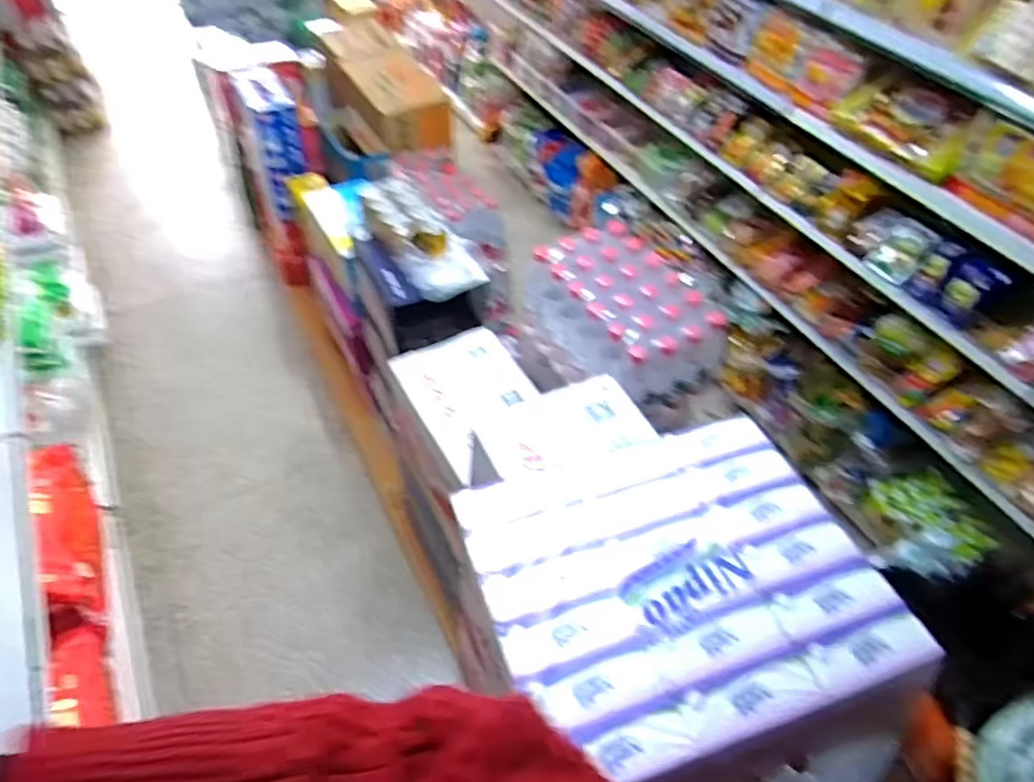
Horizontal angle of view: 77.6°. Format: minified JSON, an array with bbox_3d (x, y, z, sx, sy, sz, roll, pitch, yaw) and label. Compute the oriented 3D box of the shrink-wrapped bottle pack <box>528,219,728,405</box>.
[{"bbox_3d":[0.213,-0.172,1.311,0.241,0.162,0.381,-23,55,-23],"label":"shrink-wrapped bottle pack"}]

